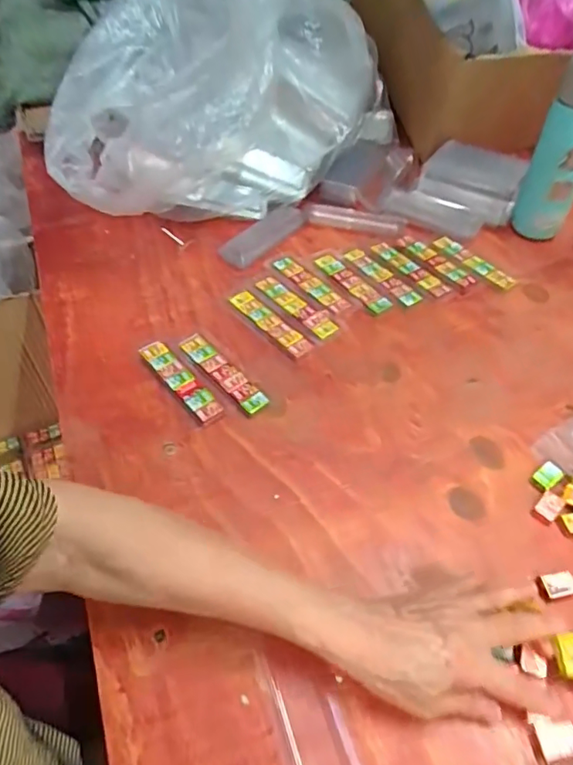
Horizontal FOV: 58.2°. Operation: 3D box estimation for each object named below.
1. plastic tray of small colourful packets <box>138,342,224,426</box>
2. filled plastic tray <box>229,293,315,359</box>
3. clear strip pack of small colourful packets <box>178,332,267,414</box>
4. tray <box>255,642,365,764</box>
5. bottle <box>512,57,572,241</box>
[{"bbox_3d":[-0.106,-0.001,0.516,0.025,0.013,0.118,-33,57,-24],"label":"plastic tray of small colourful packets"},{"bbox_3d":[-0.018,-0.067,0.570,0.025,0.006,0.114,-36,58,-25],"label":"filled plastic tray"},{"bbox_3d":[-0.065,-0.011,0.522,0.024,0.007,0.119,-35,58,-25],"label":"clear strip pack of small colourful packets"},{"bbox_3d":[0.015,0.220,0.337,0.047,0.005,0.101,-15,51,-11],"label":"tray"},{"bbox_3d":[0.333,-0.277,0.615,0.063,0.211,0.048,19,53,16],"label":"bottle"}]

